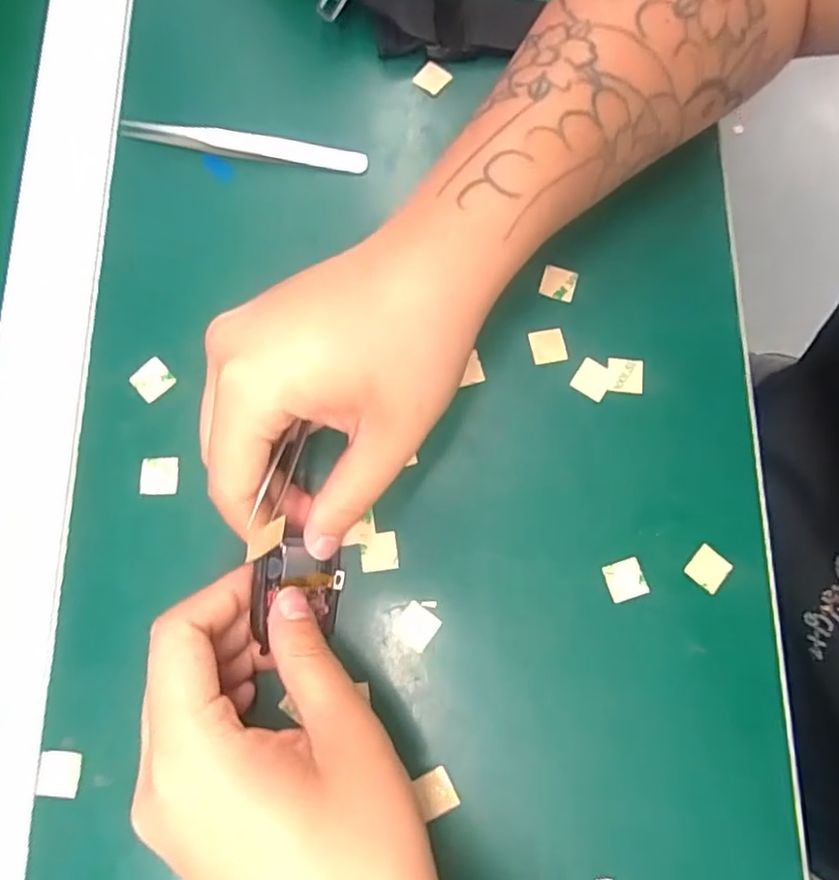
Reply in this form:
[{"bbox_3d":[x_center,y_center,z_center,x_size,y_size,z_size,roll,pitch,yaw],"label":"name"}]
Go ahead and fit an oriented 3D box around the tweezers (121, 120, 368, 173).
[{"bbox_3d":[-0.083,-0.140,0.300,0.114,0.012,0.010,7,77,1],"label":"tweezers"}]

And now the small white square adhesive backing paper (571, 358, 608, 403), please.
[{"bbox_3d":[0.078,-0.028,0.280,0.015,0.004,0.016,32,79,7],"label":"small white square adhesive backing paper"}]

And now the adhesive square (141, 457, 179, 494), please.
[{"bbox_3d":[-0.111,0.015,0.267,0.015,0.004,0.016,-1,77,-1],"label":"adhesive square"}]

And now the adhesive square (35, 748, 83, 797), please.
[{"bbox_3d":[-0.140,0.129,0.241,0.017,0.004,0.016,4,77,1],"label":"adhesive square"}]

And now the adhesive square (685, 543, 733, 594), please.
[{"bbox_3d":[0.122,0.054,0.262,0.015,0.004,0.016,40,80,8],"label":"adhesive square"}]

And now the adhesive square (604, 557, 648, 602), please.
[{"bbox_3d":[0.086,0.058,0.261,0.016,0.004,0.016,-18,77,-4],"label":"adhesive square"}]

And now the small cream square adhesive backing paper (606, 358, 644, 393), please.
[{"bbox_3d":[0.093,-0.030,0.280,0.016,0.004,0.017,4,77,1],"label":"small cream square adhesive backing paper"}]

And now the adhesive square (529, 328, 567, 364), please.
[{"bbox_3d":[0.058,-0.043,0.283,0.015,0.004,0.015,-10,77,-3],"label":"adhesive square"}]

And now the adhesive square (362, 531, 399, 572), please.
[{"bbox_3d":[-0.017,0.046,0.261,0.015,0.004,0.016,-6,77,-2],"label":"adhesive square"}]

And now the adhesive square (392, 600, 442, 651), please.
[{"bbox_3d":[-0.001,0.076,0.255,0.016,0.004,0.016,35,79,8],"label":"adhesive square"}]

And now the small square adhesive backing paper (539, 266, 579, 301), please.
[{"bbox_3d":[0.065,-0.073,0.291,0.015,0.004,0.015,16,77,3],"label":"small square adhesive backing paper"}]

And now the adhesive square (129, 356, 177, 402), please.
[{"bbox_3d":[-0.118,-0.027,0.276,0.016,0.004,0.016,-43,81,-10],"label":"adhesive square"}]

